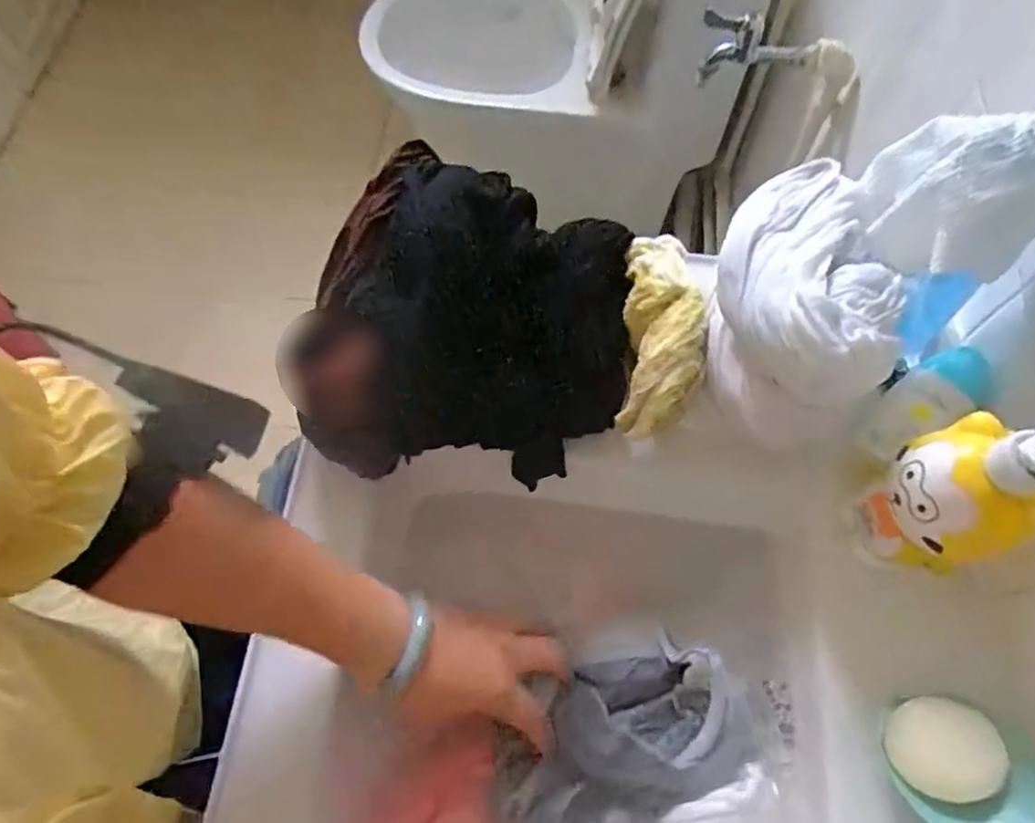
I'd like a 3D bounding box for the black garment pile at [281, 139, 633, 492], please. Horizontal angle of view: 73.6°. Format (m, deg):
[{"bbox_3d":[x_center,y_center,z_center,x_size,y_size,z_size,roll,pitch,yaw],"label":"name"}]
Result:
[{"bbox_3d":[-0.032,-0.060,0.503,0.224,0.127,0.218,0,67,0],"label":"black garment pile"}]

